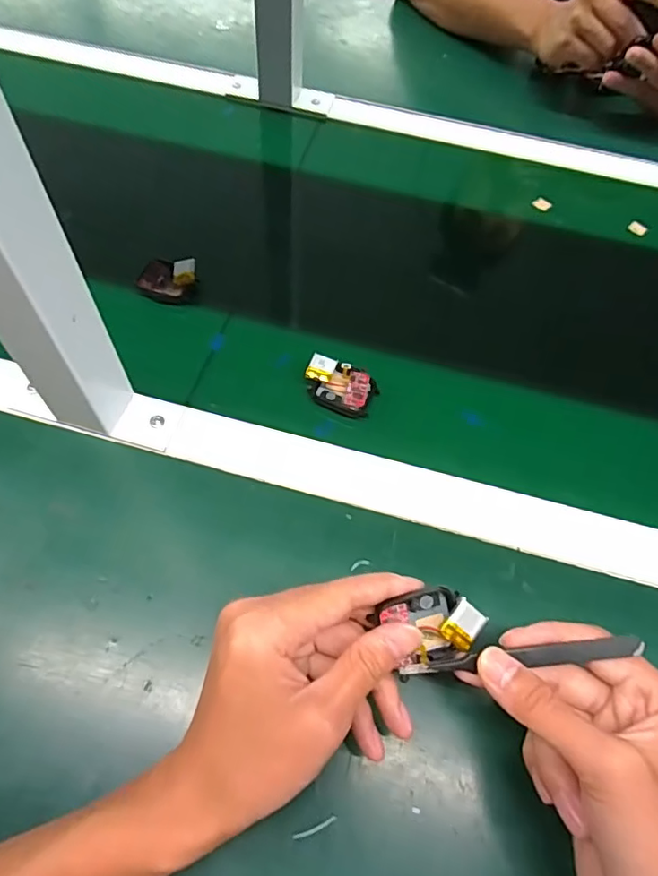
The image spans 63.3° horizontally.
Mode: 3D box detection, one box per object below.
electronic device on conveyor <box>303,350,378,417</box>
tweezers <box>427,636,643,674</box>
[{"bbox_3d":[0.008,-0.039,0.402,0.053,0.016,0.035,22,60,8],"label":"electronic device on conveyor"},{"bbox_3d":[0.103,0.107,0.263,0.105,0.006,0.008,-6,60,-2],"label":"tweezers"}]

